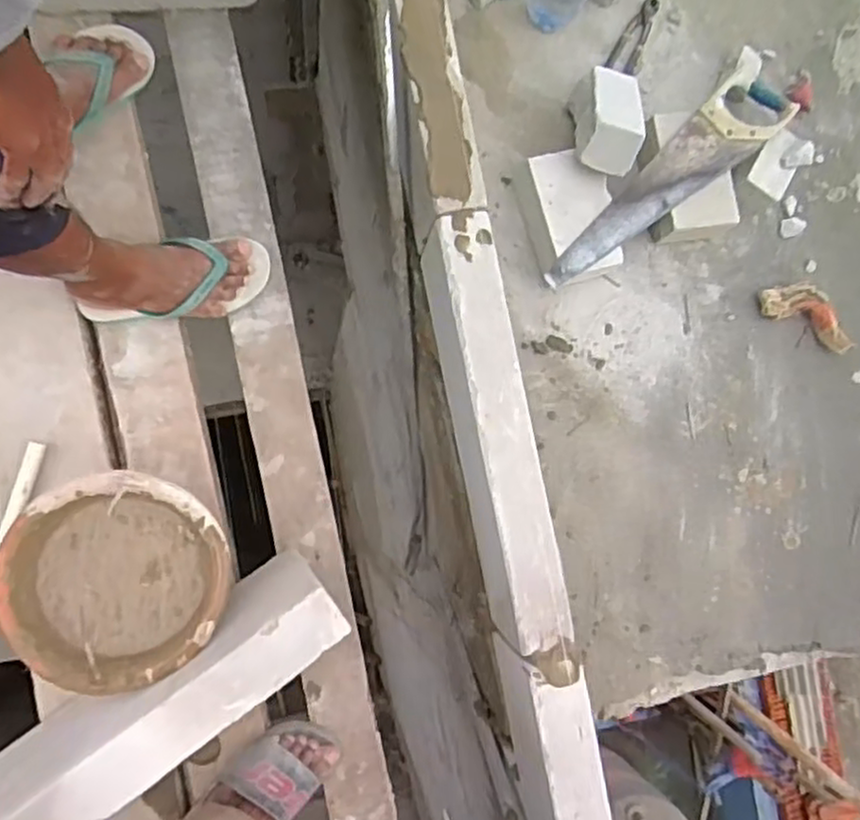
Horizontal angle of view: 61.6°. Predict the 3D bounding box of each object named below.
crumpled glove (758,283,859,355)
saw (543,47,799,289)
[{"bbox_3d":[0.654,-0.168,1.247,0.174,0.043,0.086,26,81,-6],"label":"crumpled glove"},{"bbox_3d":[0.395,-0.379,1.179,0.549,0.039,0.130,-44,93,-10],"label":"saw"}]

